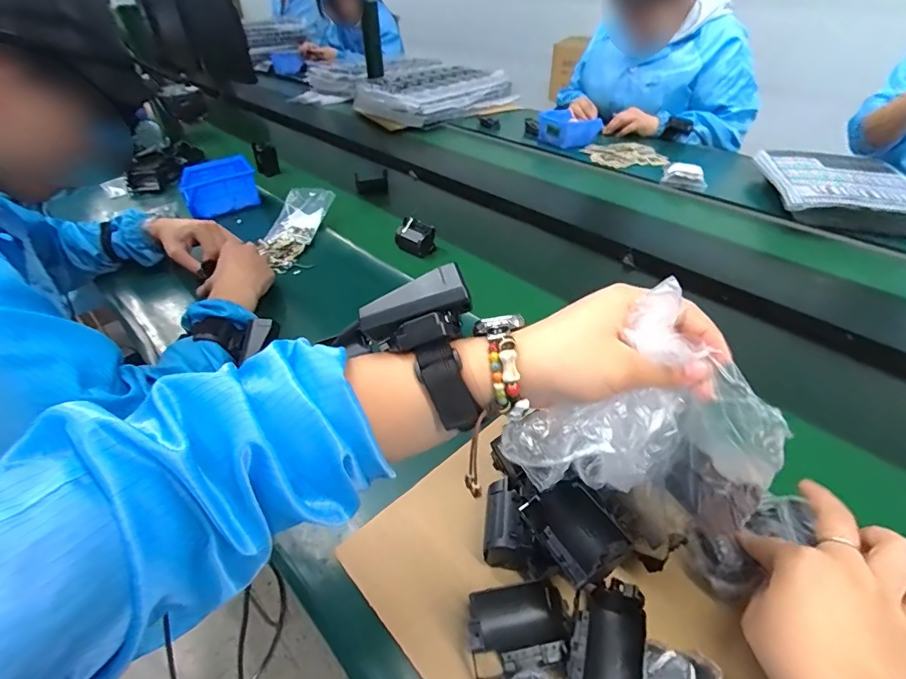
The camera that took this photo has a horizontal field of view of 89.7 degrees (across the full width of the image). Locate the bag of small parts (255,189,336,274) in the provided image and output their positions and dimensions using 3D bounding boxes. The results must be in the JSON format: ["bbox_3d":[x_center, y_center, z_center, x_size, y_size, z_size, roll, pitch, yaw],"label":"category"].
[{"bbox_3d":[-0.285,-0.197,0.815,0.088,0.036,0.225,6,54,9],"label":"bag of small parts"}]

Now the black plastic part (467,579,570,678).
[{"bbox_3d":[0.047,0.213,0.336,0.071,0.031,0.052,-8,41,-8],"label":"black plastic part"}]

